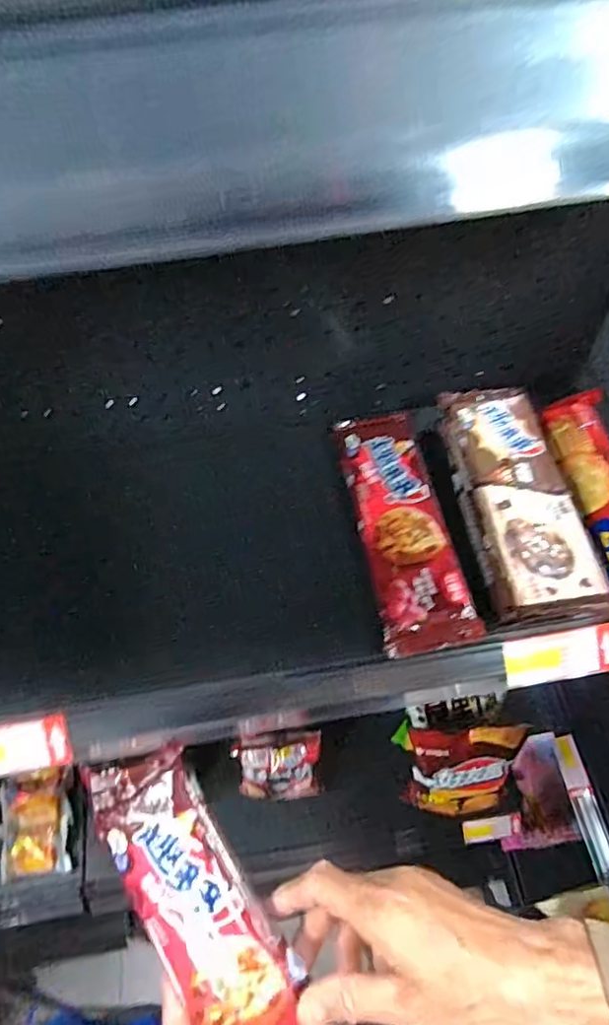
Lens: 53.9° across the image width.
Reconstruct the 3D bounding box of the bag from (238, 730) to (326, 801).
[{"bbox_3d":[-0.037,0.387,0.895,0.135,0.098,0.072,-10,58,-4],"label":"bag"}]

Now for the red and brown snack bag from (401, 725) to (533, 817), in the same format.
[{"bbox_3d":[0.230,0.376,0.866,0.156,0.183,0.050,-1,28,5],"label":"red and brown snack bag"}]

